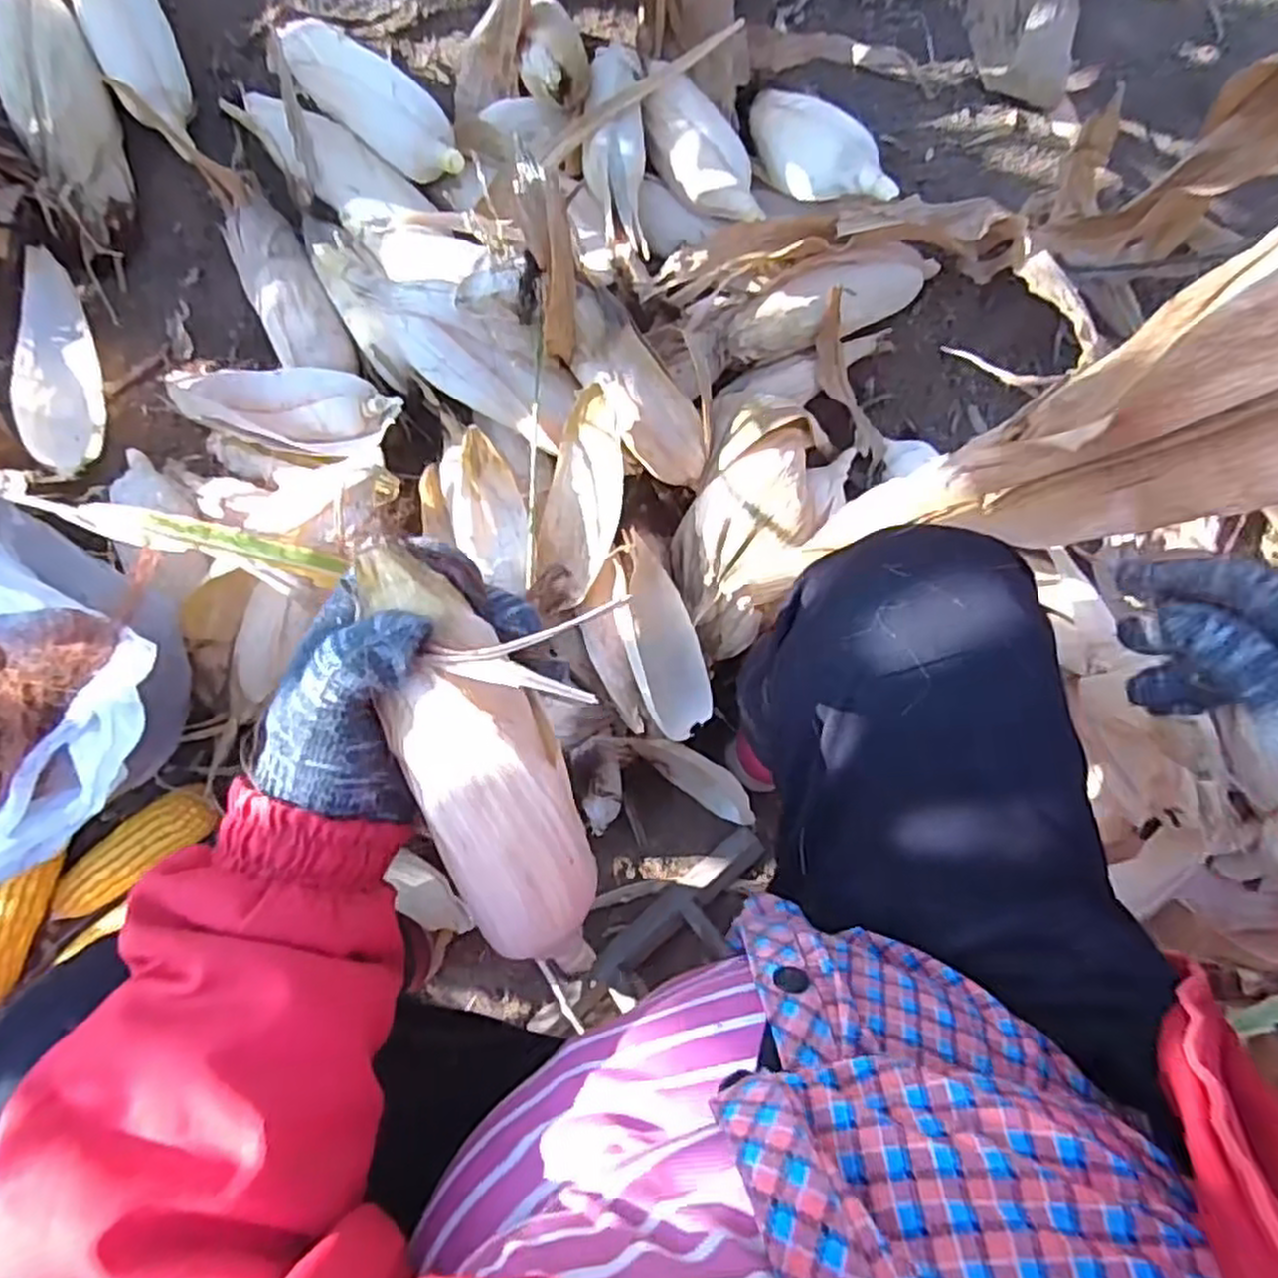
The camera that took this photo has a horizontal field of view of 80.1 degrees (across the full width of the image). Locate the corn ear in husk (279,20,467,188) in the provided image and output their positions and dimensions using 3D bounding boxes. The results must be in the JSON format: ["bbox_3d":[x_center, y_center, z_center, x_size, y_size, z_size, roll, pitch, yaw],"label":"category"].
[{"bbox_3d":[-0.248,-0.485,0.681,0.069,0.047,0.242,-44,78,-9],"label":"corn ear in husk"}]

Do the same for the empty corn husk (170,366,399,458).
[{"bbox_3d":[-0.304,-0.192,0.620,0.211,0.041,0.066,11,84,9],"label":"empty corn husk"}]

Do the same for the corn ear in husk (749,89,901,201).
[{"bbox_3d":[0.148,-0.450,0.689,0.062,0.052,0.217,-24,57,-9],"label":"corn ear in husk"}]

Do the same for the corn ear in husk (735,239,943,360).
[{"bbox_3d":[0.182,-0.314,0.698,0.242,0.053,0.065,-24,89,-9],"label":"corn ear in husk"}]

